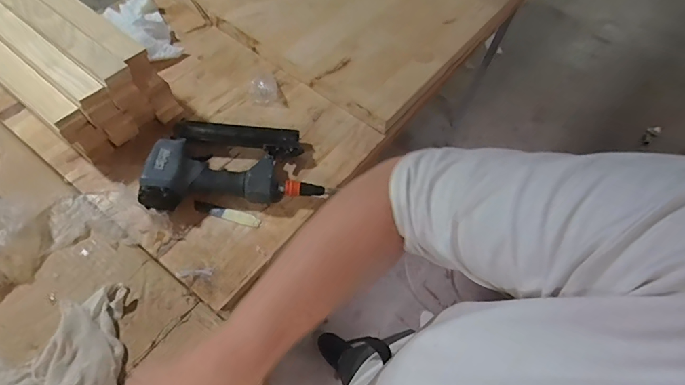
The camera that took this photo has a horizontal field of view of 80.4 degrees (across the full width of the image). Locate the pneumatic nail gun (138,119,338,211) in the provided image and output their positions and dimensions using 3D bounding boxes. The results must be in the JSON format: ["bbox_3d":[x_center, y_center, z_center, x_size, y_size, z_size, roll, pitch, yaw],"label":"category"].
[{"bbox_3d":[-0.169,-0.057,0.663,0.270,0.062,0.166,-2,58,-7],"label":"pneumatic nail gun"}]

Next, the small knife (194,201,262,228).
[{"bbox_3d":[-0.184,0.033,0.648,0.110,0.004,0.019,14,57,3],"label":"small knife"}]

